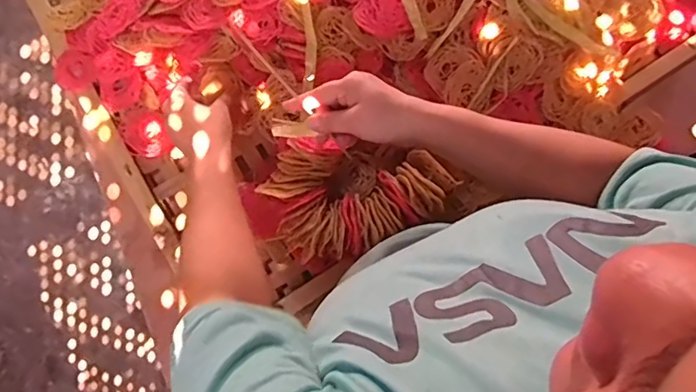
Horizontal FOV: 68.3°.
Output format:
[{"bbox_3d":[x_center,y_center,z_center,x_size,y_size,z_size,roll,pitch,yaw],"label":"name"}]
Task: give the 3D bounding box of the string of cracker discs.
[{"bbox_3d":[0.010,0.010,0.579,0.206,0.044,0.119,3,76,2],"label":"string of cracker discs"}]

